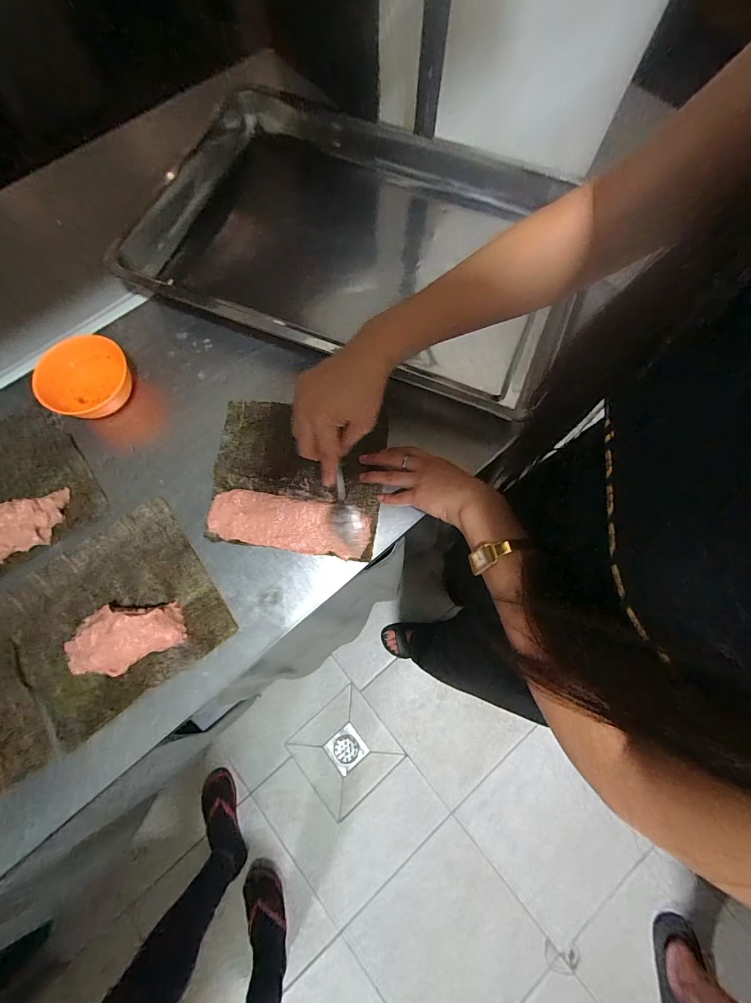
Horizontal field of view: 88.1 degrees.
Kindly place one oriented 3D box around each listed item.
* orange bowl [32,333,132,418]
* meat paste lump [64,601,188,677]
[{"bbox_3d":[-0.353,-0.147,0.476,0.103,0.041,0.098,0,74,1],"label":"orange bowl"},{"bbox_3d":[-0.263,0.138,0.403,0.111,0.030,0.063,-23,75,-6],"label":"meat paste lump"}]

